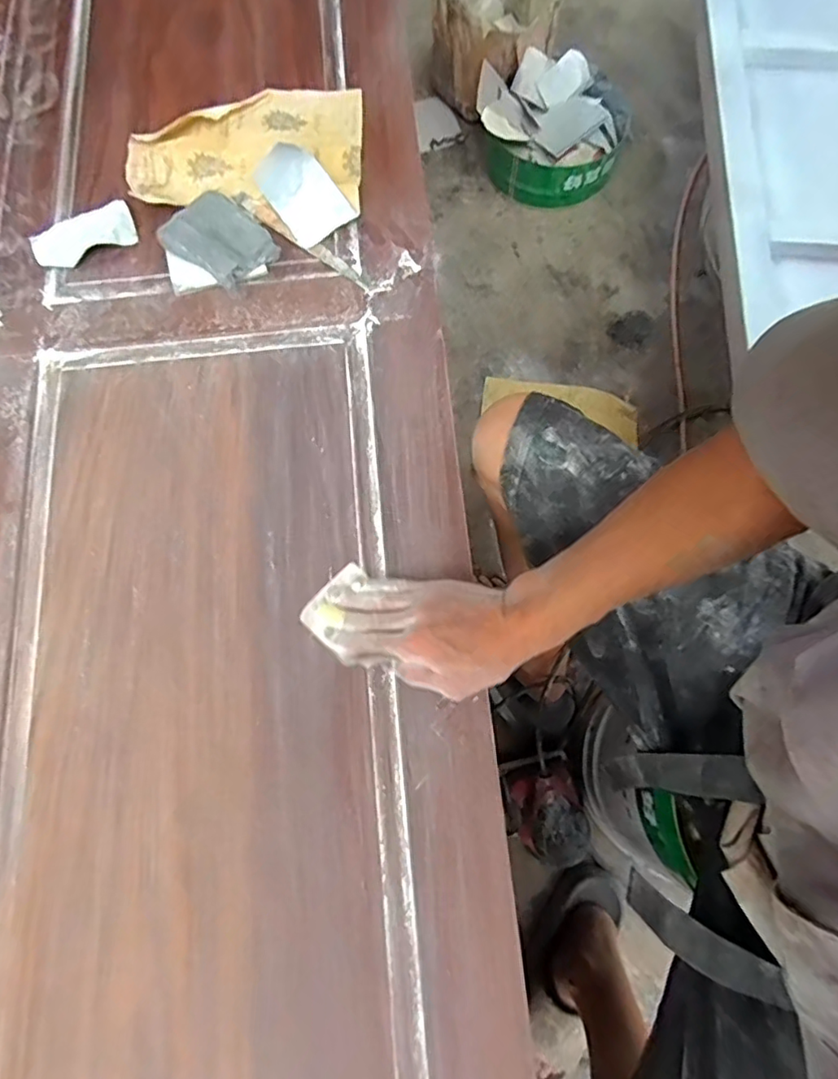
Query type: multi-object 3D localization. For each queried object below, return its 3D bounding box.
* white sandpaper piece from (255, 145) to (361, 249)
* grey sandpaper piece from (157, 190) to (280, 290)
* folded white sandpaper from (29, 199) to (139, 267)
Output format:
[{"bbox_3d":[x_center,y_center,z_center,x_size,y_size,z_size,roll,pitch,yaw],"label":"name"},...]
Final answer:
[{"bbox_3d":[-0.125,-0.378,0.612,0.069,0.011,0.102,-38,94,-1],"label":"white sandpaper piece"},{"bbox_3d":[-0.210,-0.317,0.594,0.107,0.026,0.087,42,80,11],"label":"grey sandpaper piece"},{"bbox_3d":[-0.372,-0.337,0.619,0.111,0.013,0.062,-27,76,-6],"label":"folded white sandpaper"}]

